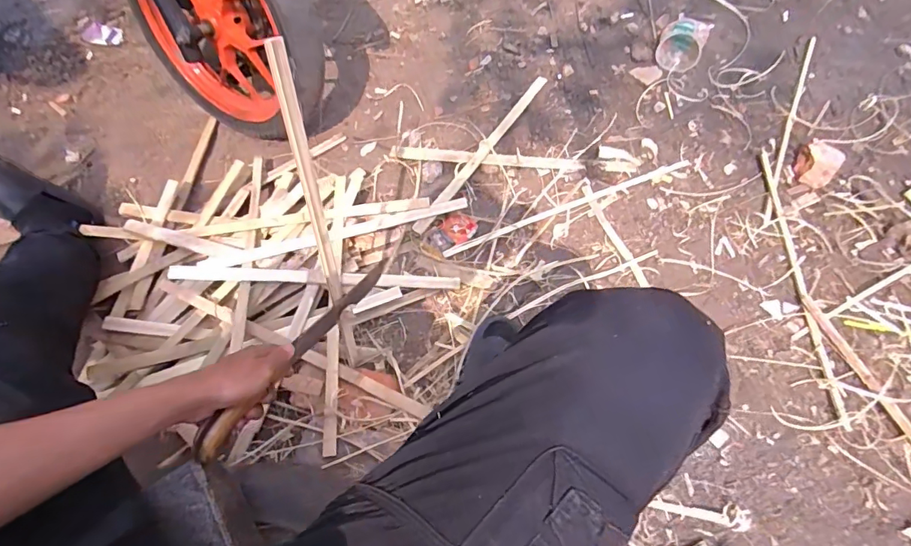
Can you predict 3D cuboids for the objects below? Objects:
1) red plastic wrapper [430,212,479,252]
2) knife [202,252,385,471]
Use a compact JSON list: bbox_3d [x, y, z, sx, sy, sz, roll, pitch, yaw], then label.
[{"bbox_3d":[-0.001,-0.081,0.946,0.091,0.009,0.064,-40,67,-16],"label":"red plastic wrapper"},{"bbox_3d":[-0.196,0.090,0.655,0.018,0.045,0.383,21,40,14],"label":"knife"}]

